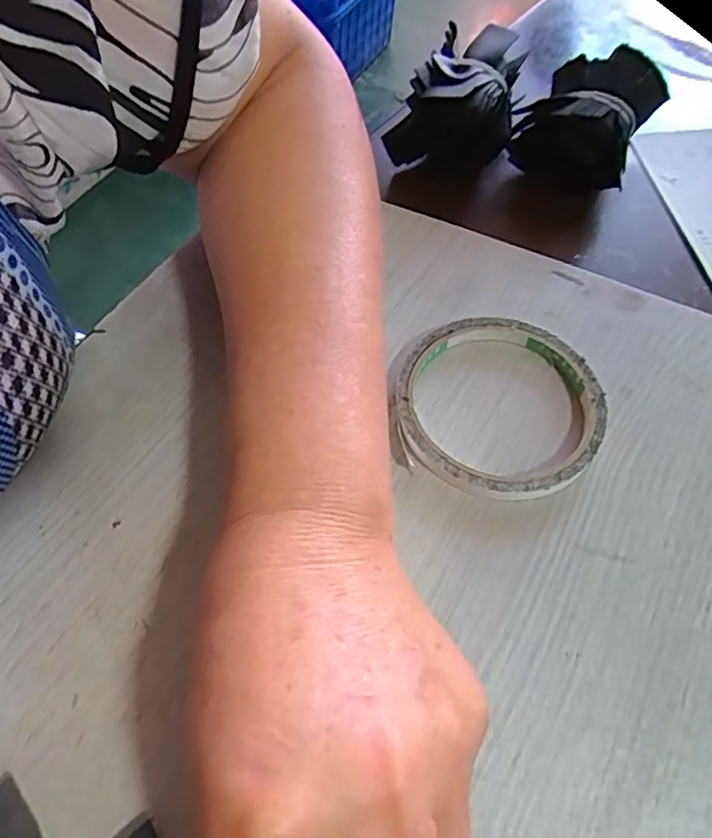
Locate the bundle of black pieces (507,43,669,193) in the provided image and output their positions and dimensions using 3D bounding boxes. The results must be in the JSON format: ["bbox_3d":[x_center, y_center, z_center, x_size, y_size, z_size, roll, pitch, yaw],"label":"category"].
[{"bbox_3d":[0.135,-0.177,0.328,0.066,0.044,0.089,27,62,16],"label":"bundle of black pieces"}]

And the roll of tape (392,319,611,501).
[{"bbox_3d":[0.062,-0.007,0.246,0.086,0.010,0.085,0,58,1],"label":"roll of tape"}]

